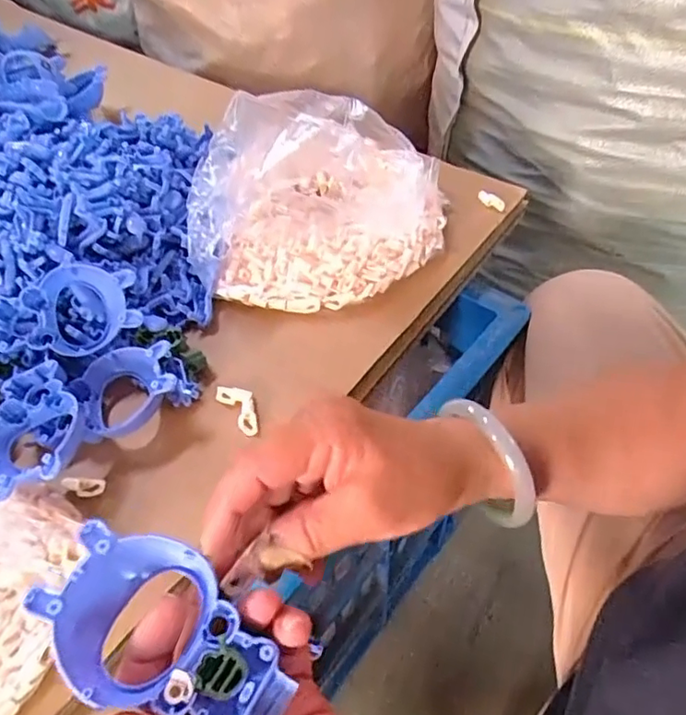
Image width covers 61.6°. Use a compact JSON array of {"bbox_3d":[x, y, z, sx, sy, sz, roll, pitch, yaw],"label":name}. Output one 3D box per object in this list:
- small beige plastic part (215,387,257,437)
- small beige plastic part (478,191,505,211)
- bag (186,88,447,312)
[{"bbox_3d":[-0.066,0.032,0.376,0.021,0.004,0.044,-27,54,-17],"label":"small beige plastic part"},{"bbox_3d":[0.125,-0.134,0.486,0.008,0.006,0.029,-33,56,-21],"label":"small beige plastic part"},{"bbox_3d":[-0.012,-0.131,0.441,0.171,0.118,0.170,4,51,8],"label":"bag"}]

